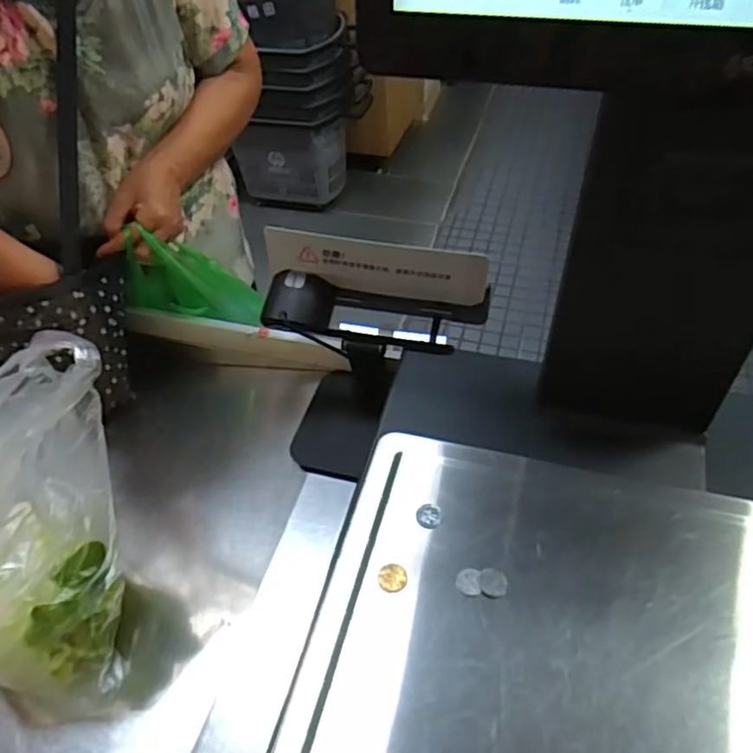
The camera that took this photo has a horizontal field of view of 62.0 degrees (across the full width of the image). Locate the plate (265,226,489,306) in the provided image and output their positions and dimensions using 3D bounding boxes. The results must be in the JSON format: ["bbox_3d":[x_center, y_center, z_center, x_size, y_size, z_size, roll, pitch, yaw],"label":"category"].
[{"bbox_3d":[-0.002,-0.112,0.653,0.230,0.061,0.010,10,35,7],"label":"plate"}]

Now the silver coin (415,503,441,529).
[{"bbox_3d":[0.038,0.102,0.456,0.019,0.004,0.018,-7,60,9],"label":"silver coin"}]

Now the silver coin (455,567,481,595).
[{"bbox_3d":[0.062,0.137,0.419,0.016,0.004,0.018,2,48,5],"label":"silver coin"}]

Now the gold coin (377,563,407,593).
[{"bbox_3d":[0.011,0.137,0.424,0.019,0.004,0.018,-1,47,2],"label":"gold coin"}]

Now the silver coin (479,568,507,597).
[{"bbox_3d":[0.078,0.136,0.415,0.018,0.004,0.019,-1,47,2],"label":"silver coin"}]

